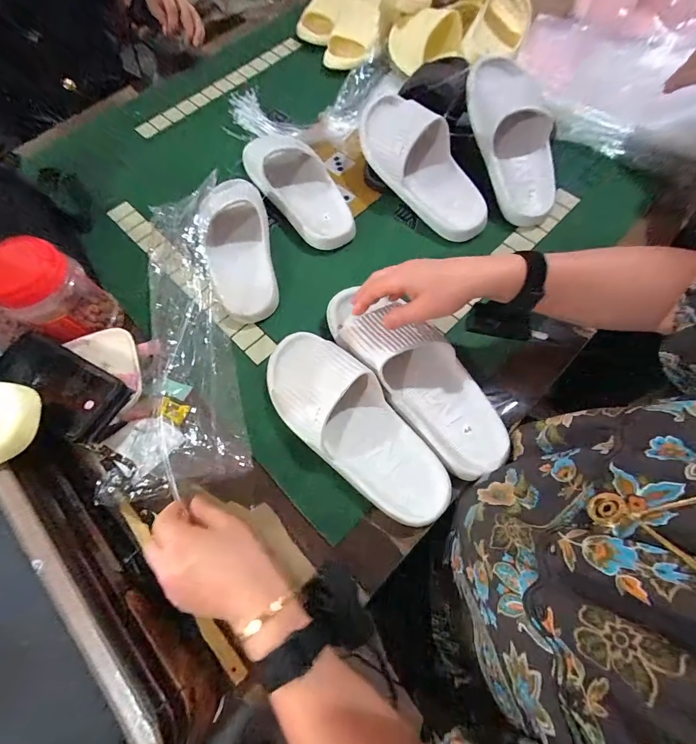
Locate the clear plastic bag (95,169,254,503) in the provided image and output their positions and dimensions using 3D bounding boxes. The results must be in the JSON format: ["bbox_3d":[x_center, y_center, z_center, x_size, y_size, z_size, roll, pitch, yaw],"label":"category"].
[{"bbox_3d":[-0.229,-0.073,0.485,0.155,0.066,0.448,-9,69,-2],"label":"clear plastic bag"}]

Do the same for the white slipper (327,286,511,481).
[{"bbox_3d":[0.081,-0.002,0.445,0.098,0.063,0.276,-41,80,-15],"label":"white slipper"}]

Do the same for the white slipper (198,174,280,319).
[{"bbox_3d":[-0.160,-0.188,0.536,0.099,0.068,0.242,-16,66,-5],"label":"white slipper"}]

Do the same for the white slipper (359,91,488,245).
[{"bbox_3d":[0.110,-0.324,0.553,0.091,0.079,0.281,-33,83,-12],"label":"white slipper"}]

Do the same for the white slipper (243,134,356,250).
[{"bbox_3d":[-0.074,-0.303,0.584,0.113,0.064,0.253,-37,82,-14],"label":"white slipper"}]

